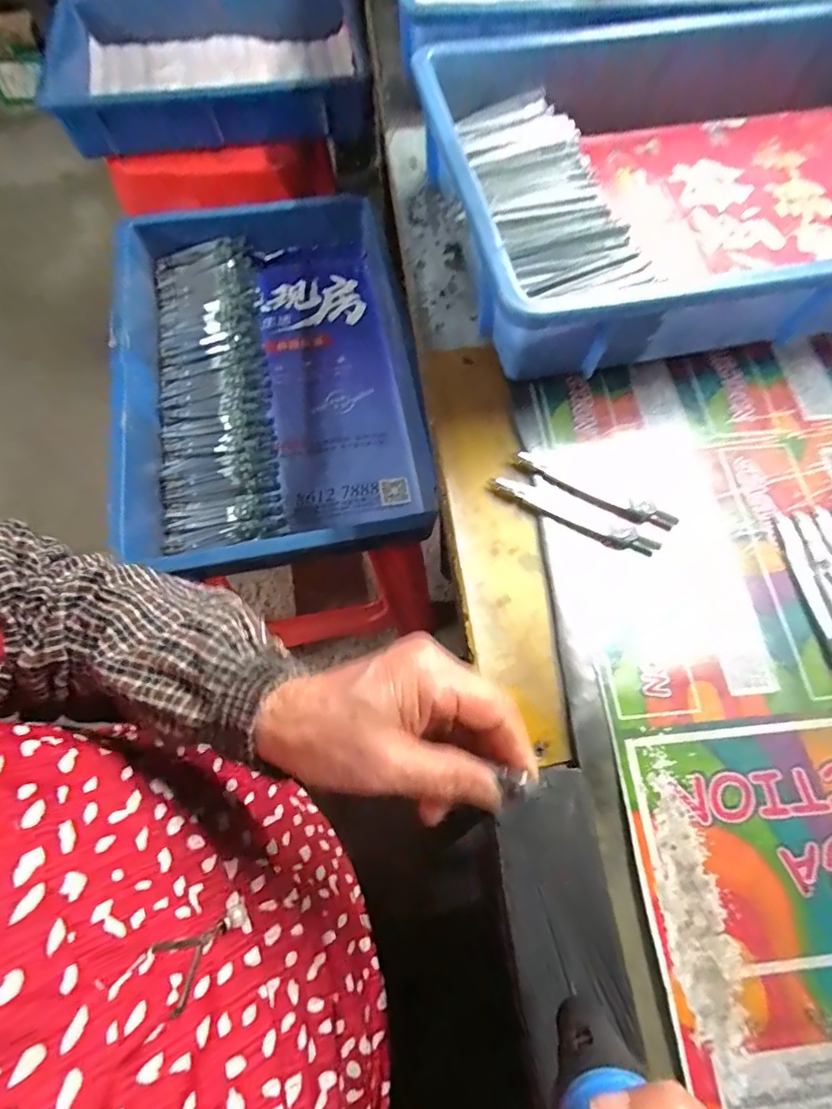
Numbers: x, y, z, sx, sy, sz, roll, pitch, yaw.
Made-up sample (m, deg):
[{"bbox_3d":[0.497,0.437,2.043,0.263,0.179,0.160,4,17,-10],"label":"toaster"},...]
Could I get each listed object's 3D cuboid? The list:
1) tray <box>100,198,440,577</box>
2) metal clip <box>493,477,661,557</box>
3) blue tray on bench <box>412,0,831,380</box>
[{"bbox_3d":[-0.152,-0.188,0.545,0.286,0.078,0.434,-10,69,-4],"label":"tray"},{"bbox_3d":[0.100,-0.024,0.330,0.108,0.008,0.014,26,71,10],"label":"metal clip"},{"bbox_3d":[0.233,-0.300,0.406,0.424,0.082,0.310,-10,69,-4],"label":"blue tray on bench"}]

